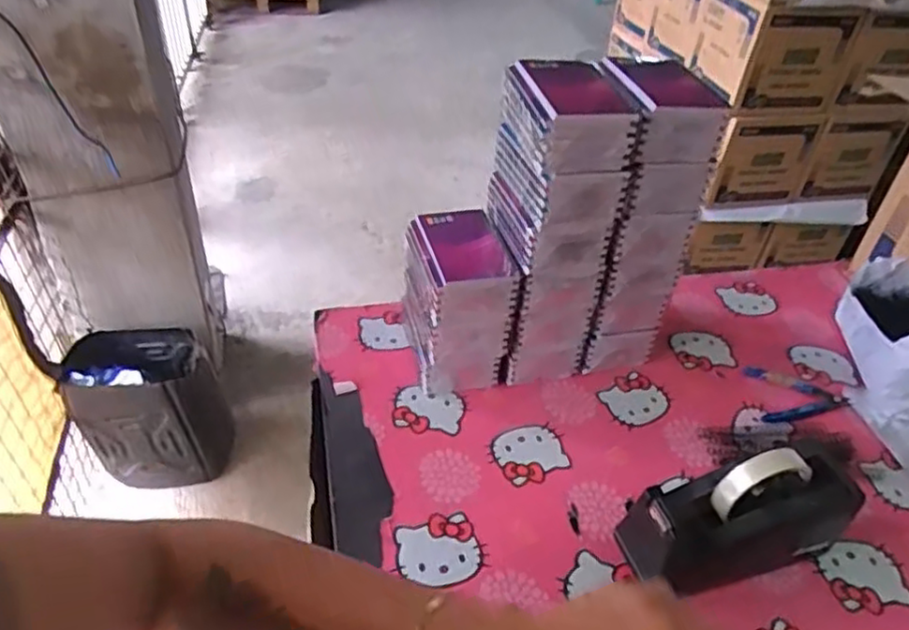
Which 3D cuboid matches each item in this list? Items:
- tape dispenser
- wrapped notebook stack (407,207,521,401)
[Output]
[{"bbox_3d":[0.265,0.181,0.615,0.223,0.112,0.075,-9,43,-17],"label":"tape dispenser"},{"bbox_3d":[0.002,-0.012,0.775,0.099,0.160,0.129,-6,42,-15],"label":"wrapped notebook stack"}]

